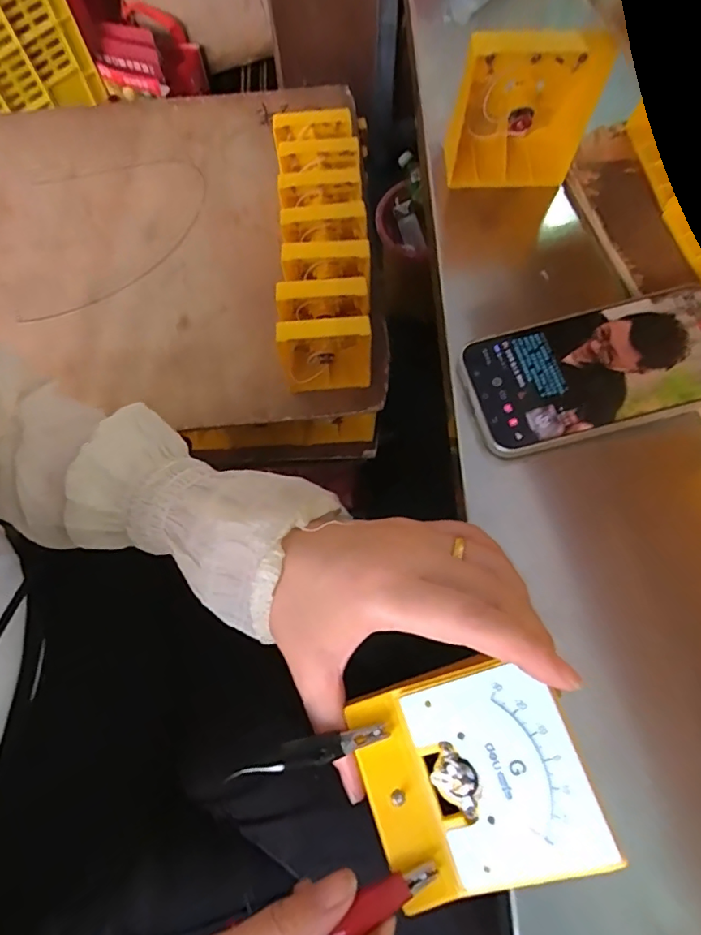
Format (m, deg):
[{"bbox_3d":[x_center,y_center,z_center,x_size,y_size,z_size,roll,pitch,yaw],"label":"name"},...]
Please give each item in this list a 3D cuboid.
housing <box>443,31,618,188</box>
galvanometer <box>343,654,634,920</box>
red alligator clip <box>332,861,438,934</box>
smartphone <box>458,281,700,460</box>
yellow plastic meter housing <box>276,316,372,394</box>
[{"bbox_3d":[0.108,-0.230,0.337,0.085,0.091,0.032,-2,69,0],"label":"housing"},{"bbox_3d":[0.054,0.129,0.228,0.087,0.038,0.080,-27,72,17],"label":"galvanometer"},{"bbox_3d":[0.010,0.172,0.207,0.054,0.005,0.013,-27,71,-13],"label":"red alligator clip"},{"bbox_3d":[0.146,-0.058,0.304,0.153,0.017,0.077,-15,70,-5],"label":"smartphone"},{"bbox_3d":[-0.023,-0.104,0.480,0.080,0.086,0.030,-6,69,-2],"label":"yellow plastic meter housing"}]

